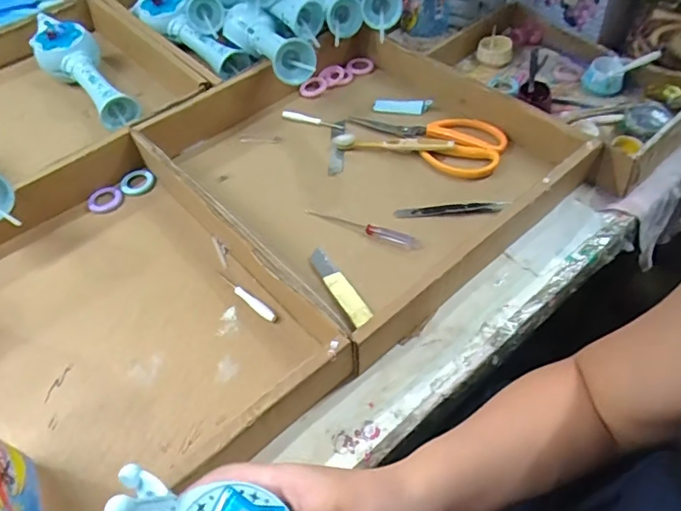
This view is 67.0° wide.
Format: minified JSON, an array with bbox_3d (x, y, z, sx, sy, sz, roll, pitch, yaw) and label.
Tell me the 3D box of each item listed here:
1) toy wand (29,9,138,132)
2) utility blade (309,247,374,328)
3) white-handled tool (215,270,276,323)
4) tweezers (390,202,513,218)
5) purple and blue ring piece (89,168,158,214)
[{"bbox_3d":[-0.344,-0.246,0.679,0.074,0.054,0.228,-31,57,-19],"label":"toy wand"},{"bbox_3d":[-0.002,0.027,0.489,0.021,0.004,0.095,-27,56,-17],"label":"utility blade"},{"bbox_3d":[-0.091,0.037,0.486,0.083,0.008,0.010,34,61,25],"label":"white-handled tool"},{"bbox_3d":[0.116,-0.049,0.538,0.115,0.010,0.014,-3,53,1],"label":"tweezers"},{"bbox_3d":[-0.250,-0.074,0.587,0.077,0.006,0.040,-31,57,-19],"label":"purple and blue ring piece"}]

